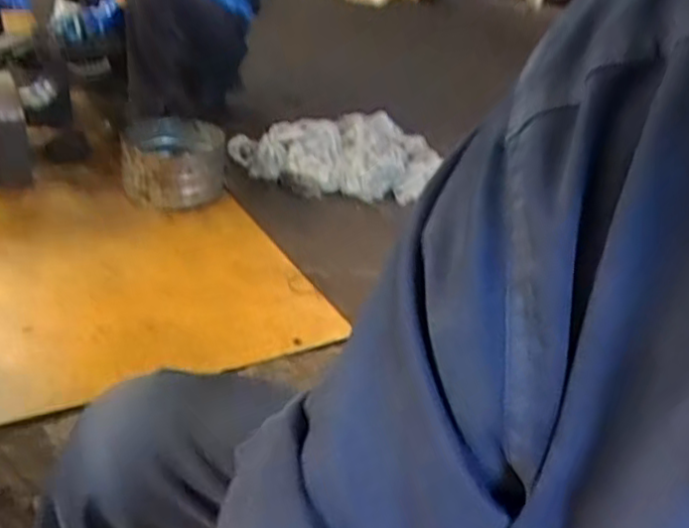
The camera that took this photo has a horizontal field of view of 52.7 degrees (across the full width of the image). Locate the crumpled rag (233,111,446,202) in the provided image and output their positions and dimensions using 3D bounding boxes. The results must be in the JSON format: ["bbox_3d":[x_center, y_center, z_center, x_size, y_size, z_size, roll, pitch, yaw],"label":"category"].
[{"bbox_3d":[-0.026,-0.276,1.722,0.504,0.161,0.171,7,30,-1],"label":"crumpled rag"}]

